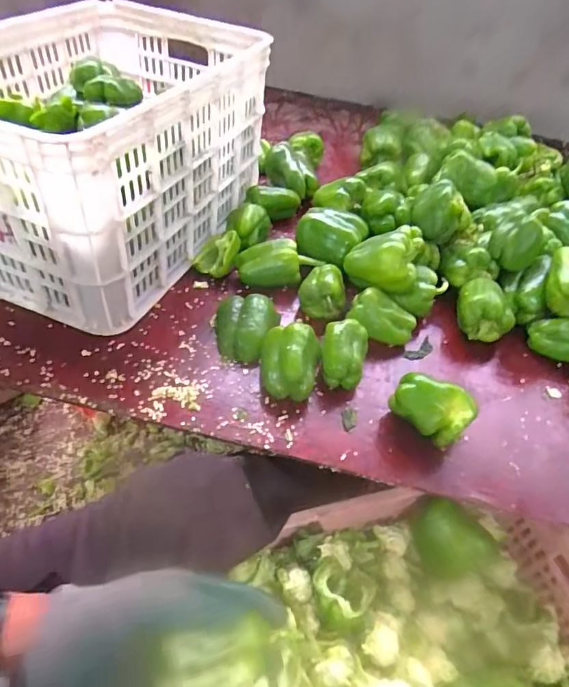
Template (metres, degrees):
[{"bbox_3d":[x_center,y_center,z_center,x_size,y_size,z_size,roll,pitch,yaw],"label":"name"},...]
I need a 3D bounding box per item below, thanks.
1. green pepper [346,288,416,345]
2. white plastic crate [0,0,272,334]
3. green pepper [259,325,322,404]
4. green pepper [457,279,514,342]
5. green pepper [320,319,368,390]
[{"bbox_3d":[0.146,-0.040,0.706,0.097,0.059,0.058,24,49,14],"label":"green pepper"},{"bbox_3d":[-0.283,-0.303,0.747,0.353,0.284,0.483,22,49,13],"label":"white plastic crate"},{"bbox_3d":[0.008,0.024,0.632,0.076,0.070,0.095,5,47,-3],"label":"green pepper"},{"bbox_3d":[0.312,-0.053,0.745,0.077,0.074,0.086,-25,38,27],"label":"green pepper"},{"bbox_3d":[0.080,0.018,0.651,0.064,0.067,0.082,13,47,5],"label":"green pepper"}]

